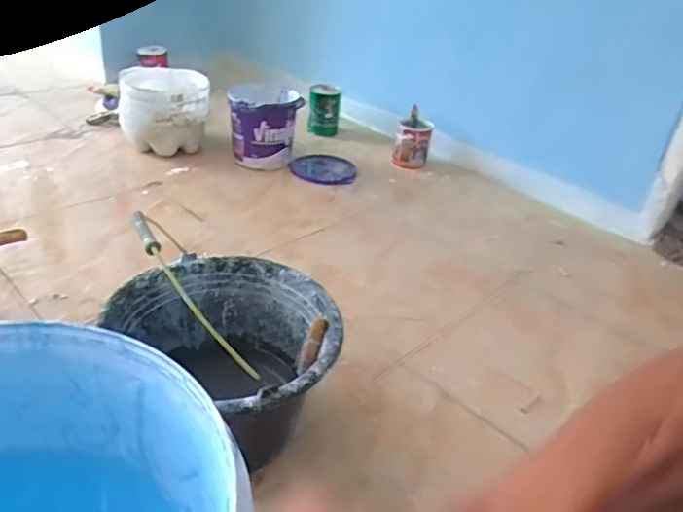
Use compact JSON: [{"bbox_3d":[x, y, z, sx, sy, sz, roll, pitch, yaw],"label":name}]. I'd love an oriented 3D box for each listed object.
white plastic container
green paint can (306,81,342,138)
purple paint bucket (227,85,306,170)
[{"bbox_3d":[-0.487,-0.398,1.561,0.226,0.206,0.238,0,25,-14],"label":"white plastic container"},{"bbox_3d":[-0.053,-0.462,1.791,0.098,0.160,0.089,5,24,-2],"label":"green paint can"},{"bbox_3d":[-0.215,-0.355,1.556,0.182,0.194,0.176,3,25,-8],"label":"purple paint bucket"}]

